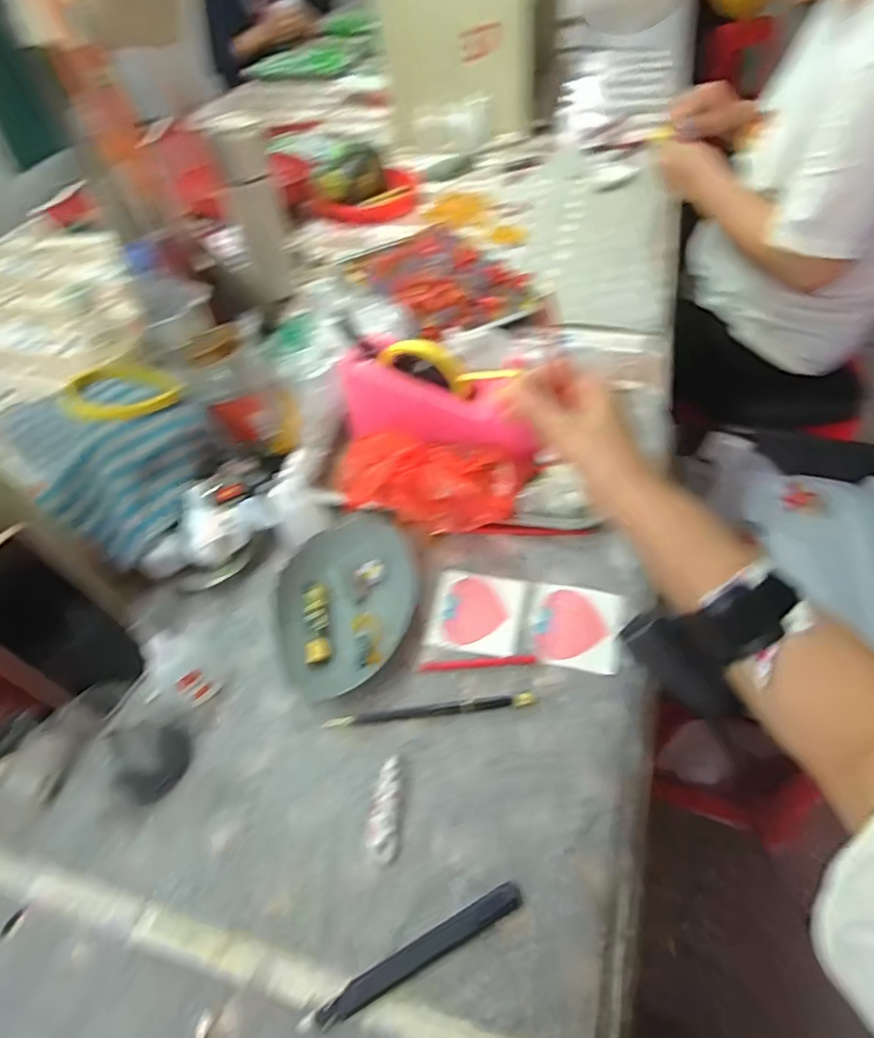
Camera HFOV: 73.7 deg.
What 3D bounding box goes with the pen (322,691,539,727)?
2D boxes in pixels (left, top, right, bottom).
[{"bbox_3d":[-0.005,0.148,0.452,0.162,0.010,0.011,-6,51,1],"label":"pen"}]

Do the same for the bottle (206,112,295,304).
[{"bbox_3d":[-0.246,-0.427,0.807,0.060,0.215,0.068,-13,51,-5],"label":"bottle"}]

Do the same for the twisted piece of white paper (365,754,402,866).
[{"bbox_3d":[-0.037,0.204,0.413,0.023,0.010,0.065,0,51,6],"label":"twisted piece of white paper"}]

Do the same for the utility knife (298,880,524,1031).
[{"bbox_3d":[-0.013,0.270,0.360,0.146,0.012,0.016,-24,53,-14],"label":"utility knife"}]

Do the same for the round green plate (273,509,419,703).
[{"bbox_3d":[-0.076,0.069,0.510,0.131,0.031,0.141,-3,51,4],"label":"round green plate"}]

